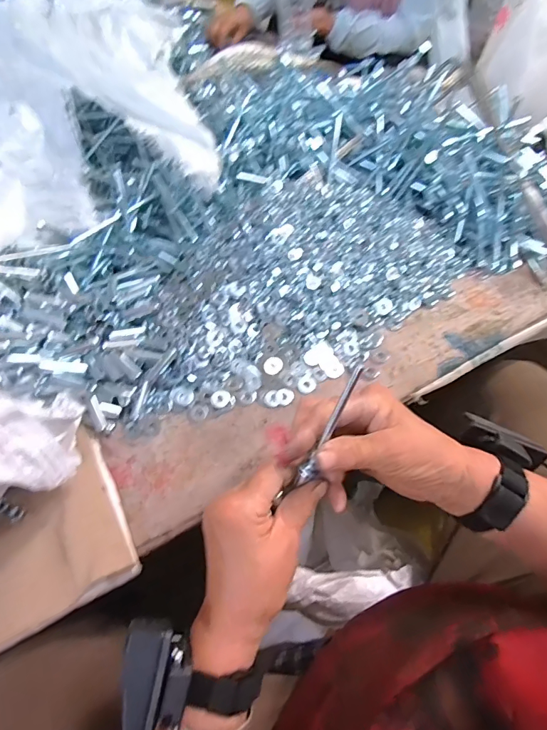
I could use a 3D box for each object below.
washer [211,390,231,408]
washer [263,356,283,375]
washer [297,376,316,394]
[{"bbox_3d":[-0.057,0.037,0.443,0.021,0.004,0.020,4,67,-10],"label":"washer"},{"bbox_3d":[0.000,0.001,0.461,0.022,0.004,0.021,1,56,-1],"label":"washer"},{"bbox_3d":[0.037,0.021,0.454,0.020,0.004,0.022,1,56,-1],"label":"washer"}]

